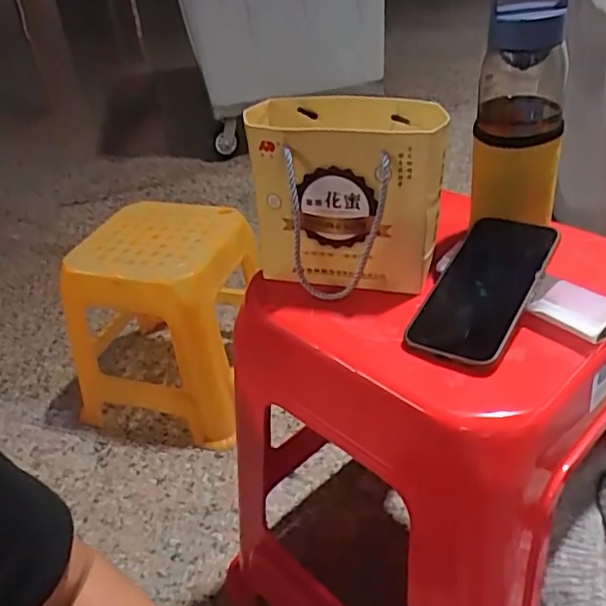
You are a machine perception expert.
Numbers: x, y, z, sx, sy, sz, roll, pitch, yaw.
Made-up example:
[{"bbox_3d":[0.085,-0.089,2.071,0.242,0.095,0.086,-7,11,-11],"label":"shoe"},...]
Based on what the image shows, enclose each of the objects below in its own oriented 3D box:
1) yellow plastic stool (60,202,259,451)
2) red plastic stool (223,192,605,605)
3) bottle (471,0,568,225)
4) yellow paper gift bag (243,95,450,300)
[{"bbox_3d":[-0.241,0.029,1.113,0.305,0.335,0.257,7,38,18],"label":"yellow plastic stool"},{"bbox_3d":[0.144,0.182,0.668,0.323,0.506,0.341,27,47,38],"label":"red plastic stool"},{"bbox_3d":[0.198,-0.169,0.559,0.076,0.232,0.082,8,38,19],"label":"bottle"},{"bbox_3d":[0.041,-0.095,0.554,0.168,0.153,0.091,7,38,18],"label":"yellow paper gift bag"}]

